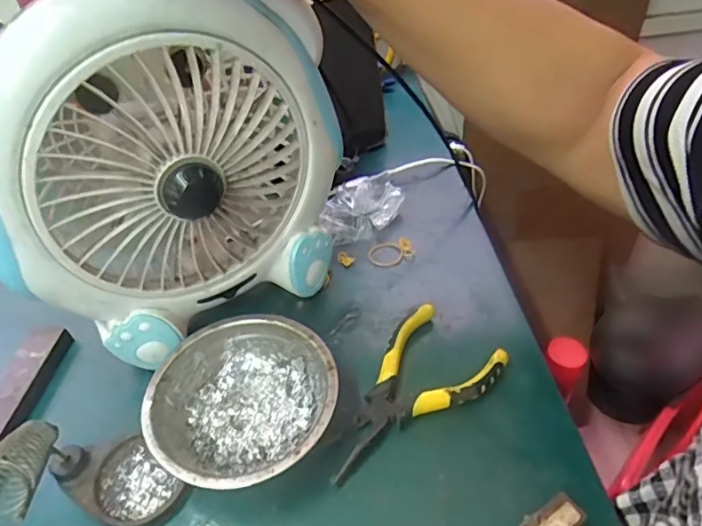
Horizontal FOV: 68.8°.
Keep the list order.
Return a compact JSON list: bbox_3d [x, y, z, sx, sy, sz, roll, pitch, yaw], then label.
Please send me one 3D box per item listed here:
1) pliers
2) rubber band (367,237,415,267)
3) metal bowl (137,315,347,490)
[{"bbox_3d":[0.036,0.094,0.371,0.146,0.014,0.082,-35,51,-26],"label":"pliers"},{"bbox_3d":[0.038,-0.010,0.484,0.044,0.008,0.026,-21,46,-14],"label":"rubber band"},{"bbox_3d":[-0.072,0.100,0.360,0.121,0.041,0.122,-3,45,3],"label":"metal bowl"}]

